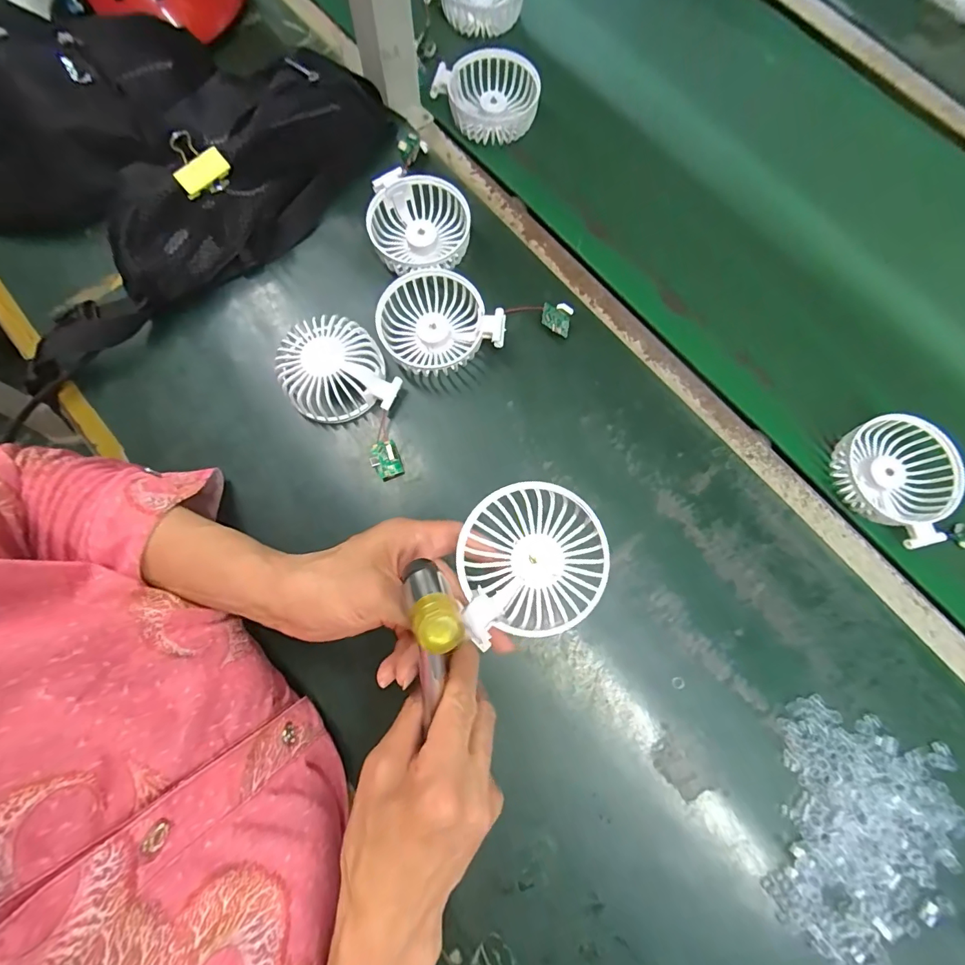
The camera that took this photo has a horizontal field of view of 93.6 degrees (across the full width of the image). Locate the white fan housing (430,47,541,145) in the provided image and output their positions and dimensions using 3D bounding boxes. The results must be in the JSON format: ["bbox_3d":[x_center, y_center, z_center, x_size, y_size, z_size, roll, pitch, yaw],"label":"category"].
[{"bbox_3d":[0.007,-0.381,0.451,0.095,0.030,0.078,-21,79,-6],"label":"white fan housing"}]

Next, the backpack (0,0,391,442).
[{"bbox_3d":[-0.309,-0.303,0.402,0.396,0.075,0.285,-38,81,-9],"label":"backpack"}]

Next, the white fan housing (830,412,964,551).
[{"bbox_3d":[0.344,-0.005,0.372,0.082,0.025,0.100,-31,80,-8],"label":"white fan housing"}]

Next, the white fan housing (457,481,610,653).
[{"bbox_3d":[0.033,0.048,0.281,0.089,0.030,0.089,-1,77,-2],"label":"white fan housing"}]

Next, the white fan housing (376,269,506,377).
[{"bbox_3d":[-0.039,-0.139,0.393,0.098,0.036,0.080,-20,79,-6],"label":"white fan housing"}]

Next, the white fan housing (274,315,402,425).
[{"bbox_3d":[-0.124,-0.092,0.382,0.084,0.039,0.091,-34,80,-8],"label":"white fan housing"}]

